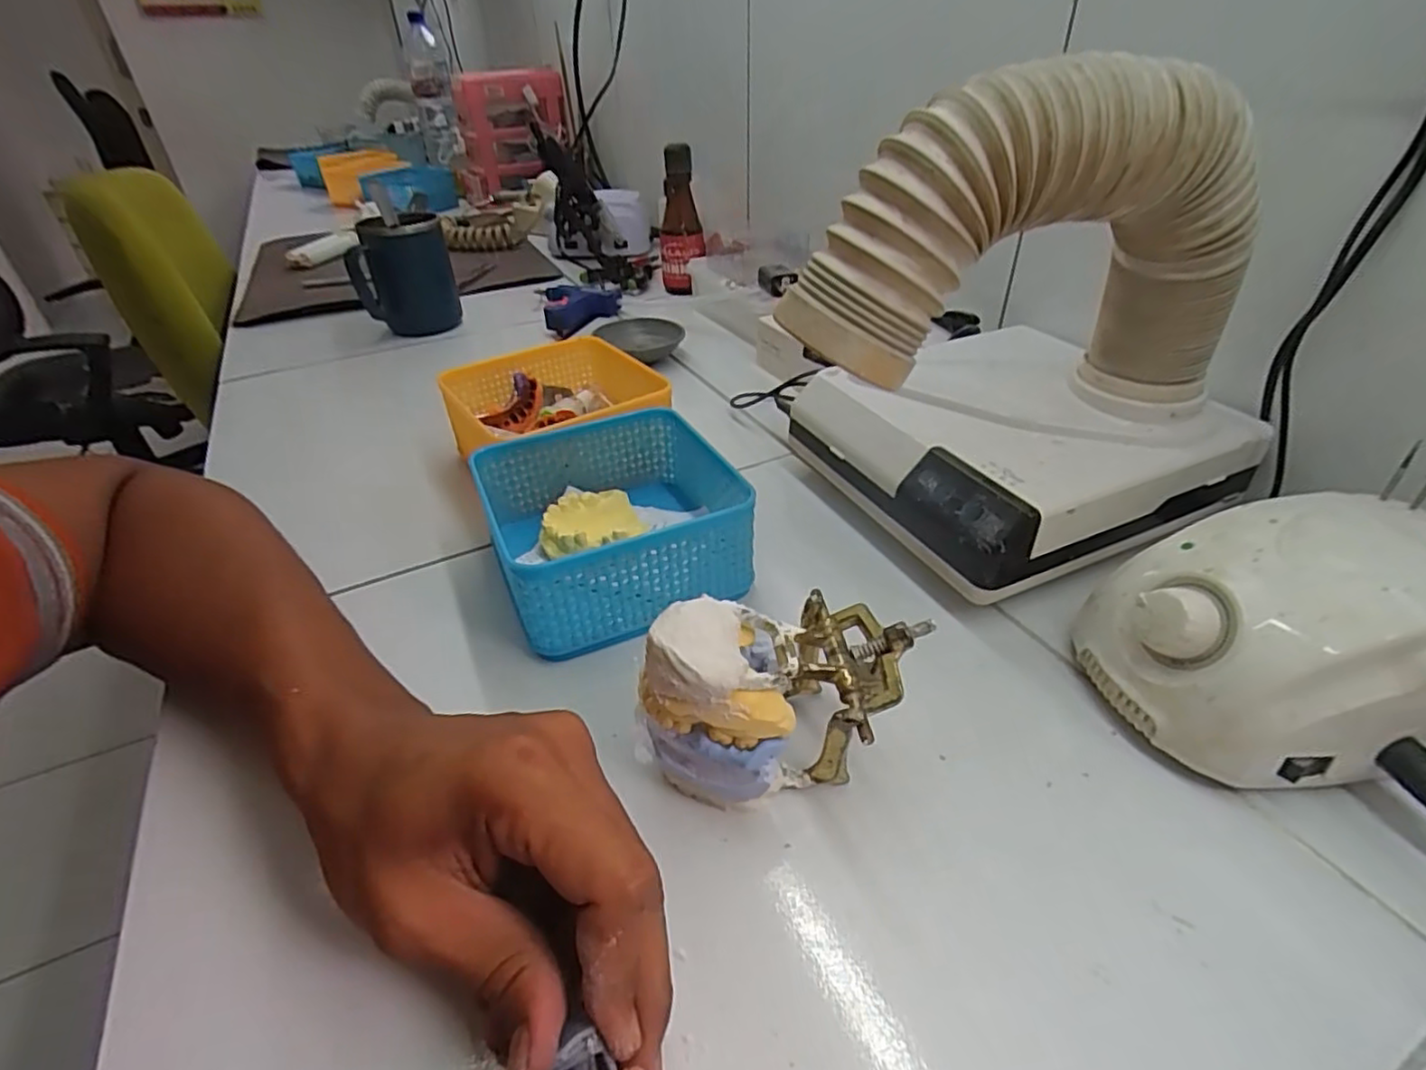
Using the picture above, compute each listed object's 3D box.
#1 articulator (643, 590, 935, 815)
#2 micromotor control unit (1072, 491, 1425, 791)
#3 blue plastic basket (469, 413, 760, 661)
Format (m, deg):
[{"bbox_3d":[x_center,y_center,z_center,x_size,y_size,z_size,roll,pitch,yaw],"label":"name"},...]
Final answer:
[{"bbox_3d":[0.030,0.067,0.269,0.107,0.079,0.066,-17,39,-19],"label":"articulator"},{"bbox_3d":[0.243,0.045,0.283,0.134,0.083,0.098,-7,37,-6],"label":"micromotor control unit"},{"bbox_3d":[-0.054,-0.010,0.382,0.140,0.059,0.130,-16,39,-18],"label":"blue plastic basket"}]

